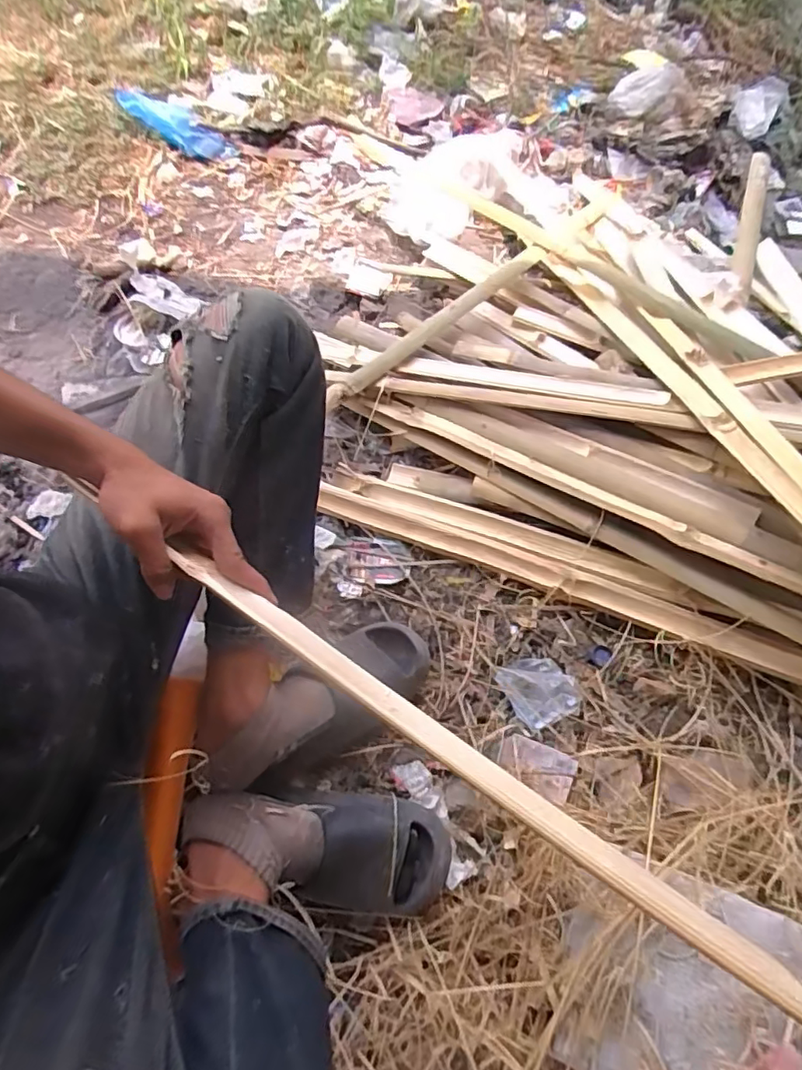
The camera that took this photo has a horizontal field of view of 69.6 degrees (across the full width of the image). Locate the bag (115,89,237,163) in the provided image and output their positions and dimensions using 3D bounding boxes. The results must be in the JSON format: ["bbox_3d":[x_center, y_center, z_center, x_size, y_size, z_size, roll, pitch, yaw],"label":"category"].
[{"bbox_3d":[-0.482,-0.877,1.225,0.269,0.033,0.118,30,64,-3],"label":"bag"}]

